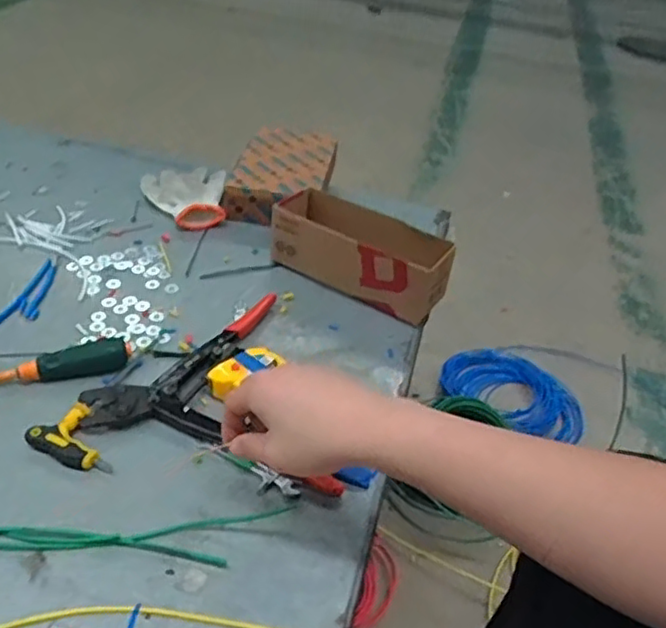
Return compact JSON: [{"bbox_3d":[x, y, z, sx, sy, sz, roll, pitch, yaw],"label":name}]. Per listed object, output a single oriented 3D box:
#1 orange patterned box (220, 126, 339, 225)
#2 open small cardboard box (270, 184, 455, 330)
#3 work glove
[{"bbox_3d":[-0.072,-0.213,1.007,0.141,0.059,0.240,9,37,3],"label":"orange patterned box"},{"bbox_3d":[0.035,-0.078,0.832,0.232,0.082,0.097,24,41,23],"label":"open small cardboard box"},{"bbox_3d":[-0.222,-0.182,0.978,0.120,0.034,0.157,-3,40,-12],"label":"work glove"}]

